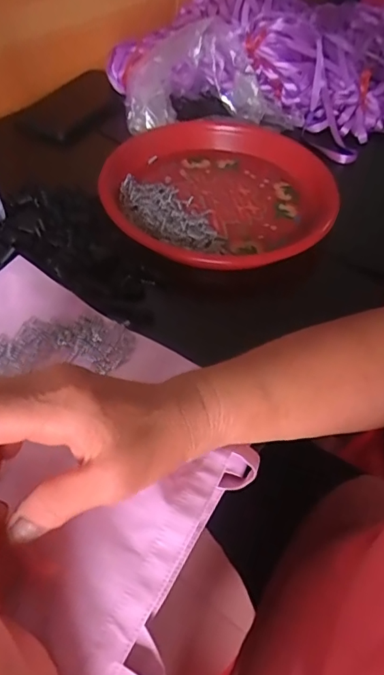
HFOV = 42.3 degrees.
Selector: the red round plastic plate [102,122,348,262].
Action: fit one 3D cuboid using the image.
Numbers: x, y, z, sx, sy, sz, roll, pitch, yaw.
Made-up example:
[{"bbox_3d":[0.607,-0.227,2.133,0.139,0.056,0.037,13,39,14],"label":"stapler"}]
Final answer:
[{"bbox_3d":[0.029,-0.157,0.525,0.232,0.032,0.240,2,50,-3],"label":"red round plastic plate"}]

